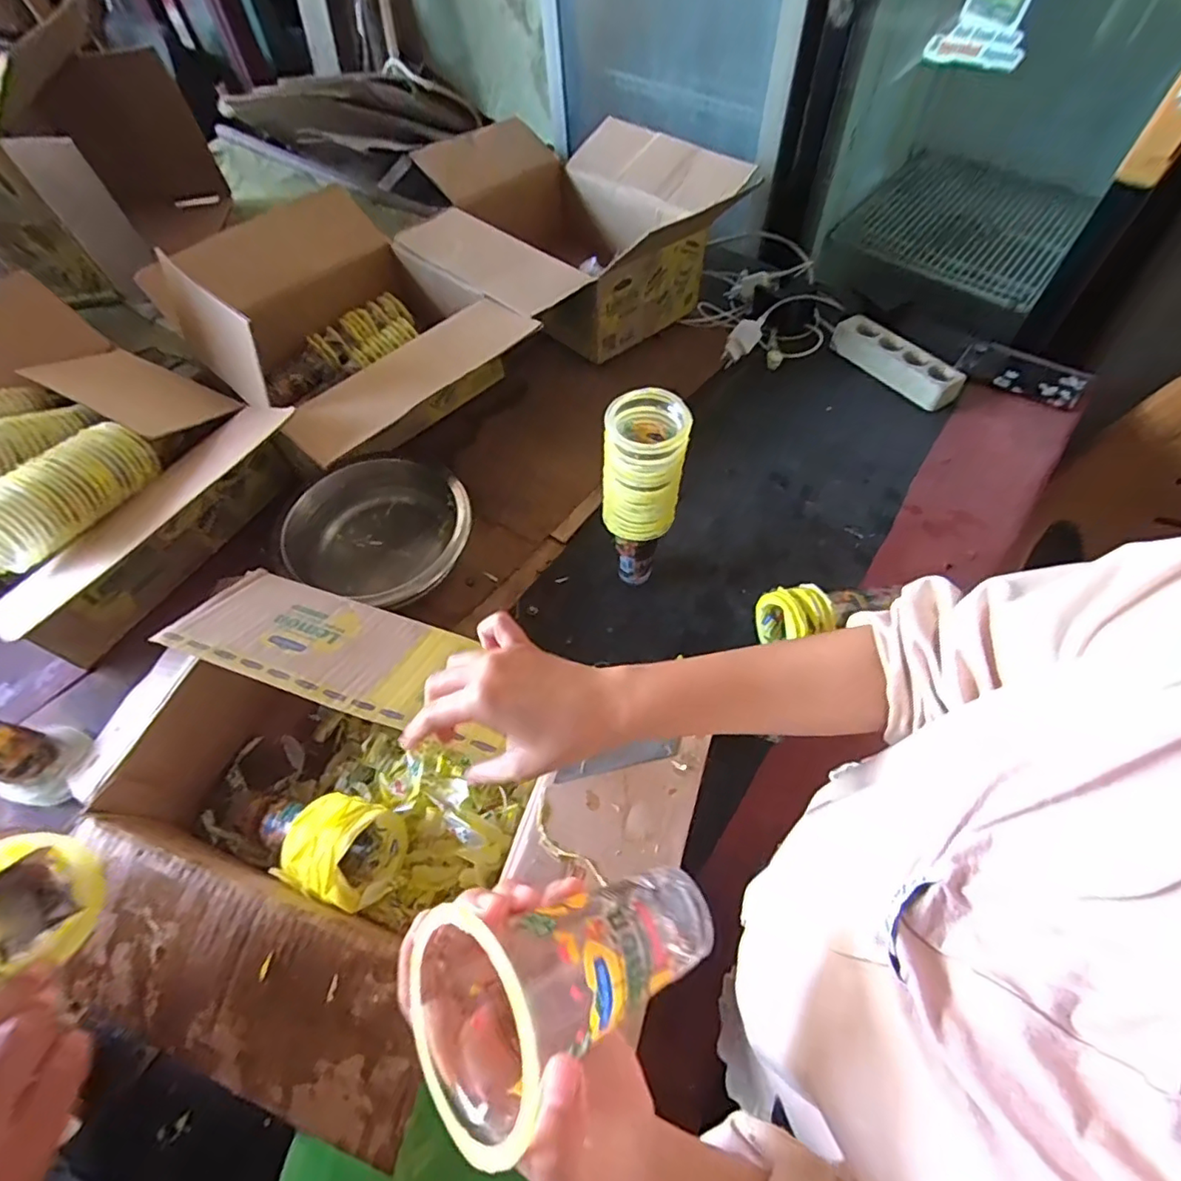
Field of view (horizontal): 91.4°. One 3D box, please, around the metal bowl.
[{"bbox_3d":[-0.242,-0.072,0.696,0.170,0.097,0.181,-1,58,1],"label":"metal bowl"}]

